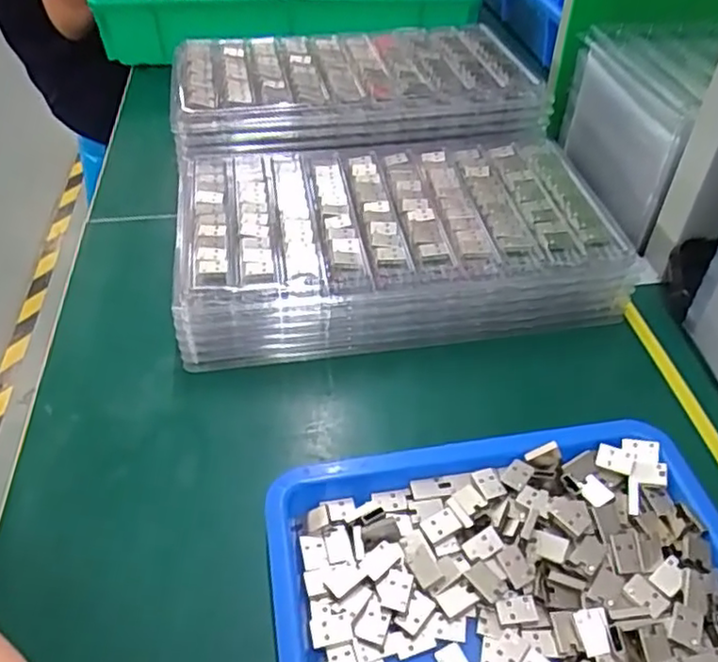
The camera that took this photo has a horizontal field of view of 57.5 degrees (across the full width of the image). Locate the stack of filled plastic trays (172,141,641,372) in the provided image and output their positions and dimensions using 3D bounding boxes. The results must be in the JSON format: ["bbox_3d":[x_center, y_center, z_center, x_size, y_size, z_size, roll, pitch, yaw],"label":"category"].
[{"bbox_3d":[0.022,-0.074,0.470,0.287,0.061,0.183,-5,45,-5],"label":"stack of filled plastic trays"}]

